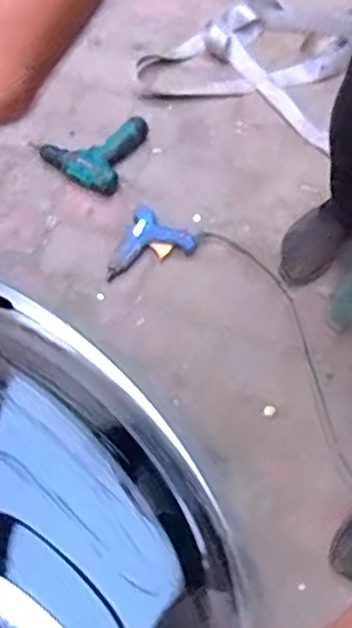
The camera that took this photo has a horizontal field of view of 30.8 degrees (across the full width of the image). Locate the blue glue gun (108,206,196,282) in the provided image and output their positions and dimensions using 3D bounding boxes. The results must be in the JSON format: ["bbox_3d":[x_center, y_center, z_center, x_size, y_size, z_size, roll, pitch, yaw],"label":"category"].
[{"bbox_3d":[-0.046,-0.122,1.250,0.132,0.027,0.159,22,68,9],"label":"blue glue gun"}]

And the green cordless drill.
[{"bbox_3d":[-0.166,-0.359,1.344,0.168,0.058,0.204,23,68,9],"label":"green cordless drill"}]

